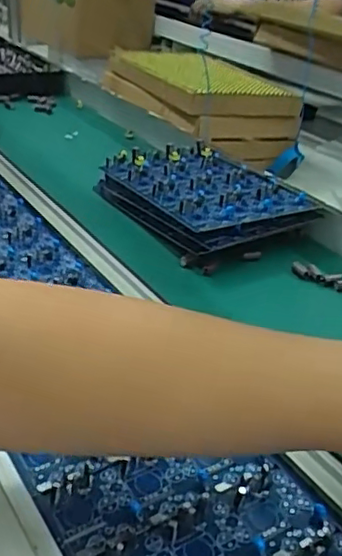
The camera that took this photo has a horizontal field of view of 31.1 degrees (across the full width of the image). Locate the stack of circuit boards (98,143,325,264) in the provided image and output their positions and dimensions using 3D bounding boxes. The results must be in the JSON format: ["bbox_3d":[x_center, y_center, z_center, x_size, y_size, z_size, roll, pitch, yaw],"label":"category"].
[{"bbox_3d":[0.029,-0.085,0.630,0.141,0.042,0.208,-13,35,-27],"label":"stack of circuit boards"}]

